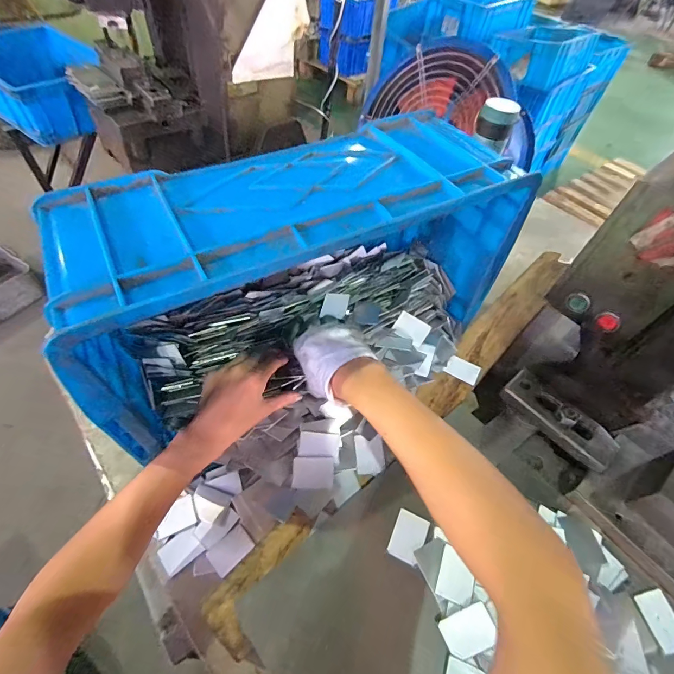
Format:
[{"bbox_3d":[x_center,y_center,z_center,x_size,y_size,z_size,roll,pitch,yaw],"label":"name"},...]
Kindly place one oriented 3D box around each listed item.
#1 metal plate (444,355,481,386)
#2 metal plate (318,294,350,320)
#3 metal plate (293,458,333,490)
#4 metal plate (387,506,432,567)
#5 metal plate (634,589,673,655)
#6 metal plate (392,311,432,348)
[{"bbox_3d":[0.181,0.047,0.538,0.045,0.004,0.034,28,57,15],"label":"metal plate"},{"bbox_3d":[-0.003,-0.043,0.511,0.034,0.004,0.042,10,61,6],"label":"metal plate"},{"bbox_3d":[-0.028,0.160,0.437,0.047,0.006,0.035,1,54,-4],"label":"metal plate"},{"bbox_3d":[0.076,0.213,0.398,0.033,0.006,0.047,23,56,12],"label":"metal plate"},{"bbox_3d":[0.329,0.287,0.376,0.034,0.005,0.048,-13,61,-6],"label":"metal plate"},{"bbox_3d":[0.102,-0.012,0.515,0.046,0.004,0.033,34,97,20],"label":"metal plate"}]

